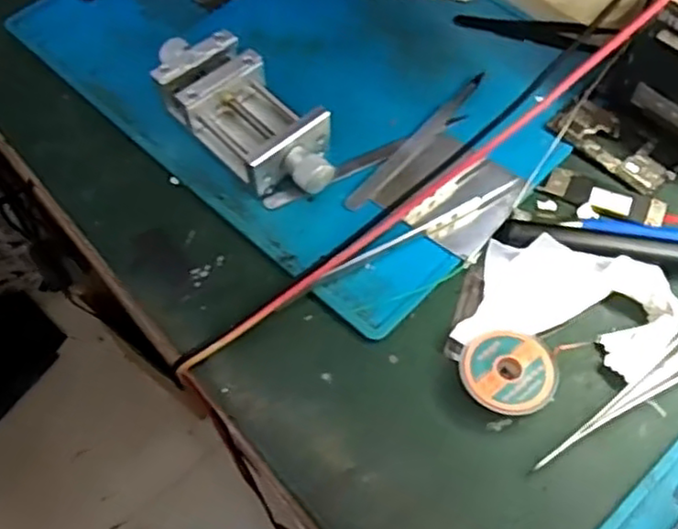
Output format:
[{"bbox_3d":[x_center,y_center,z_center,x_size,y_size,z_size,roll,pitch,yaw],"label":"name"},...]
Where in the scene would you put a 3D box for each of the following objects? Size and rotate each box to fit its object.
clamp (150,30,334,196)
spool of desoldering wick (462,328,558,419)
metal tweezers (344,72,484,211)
[{"bbox_3d":[-0.056,-0.088,0.409,0.059,0.034,0.132,-40,65,-19],"label":"clamp"},{"bbox_3d":[0.082,0.053,0.334,0.044,0.011,0.043,-1,59,2],"label":"spool of desoldering wick"},{"bbox_3d":[0.048,-0.075,0.414,0.012,0.007,0.124,36,67,21],"label":"metal tweezers"}]

